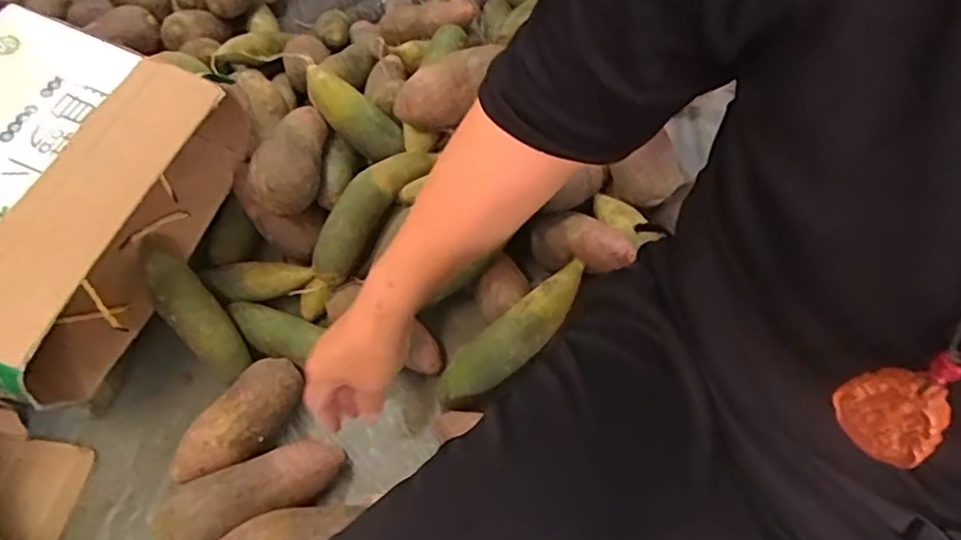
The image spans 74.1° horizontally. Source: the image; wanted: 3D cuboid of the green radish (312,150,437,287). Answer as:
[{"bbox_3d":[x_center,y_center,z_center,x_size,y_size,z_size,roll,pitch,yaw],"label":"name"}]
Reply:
[{"bbox_3d":[-0.133,-0.074,0.750,0.056,0.046,0.198,31,76,21],"label":"green radish"}]

